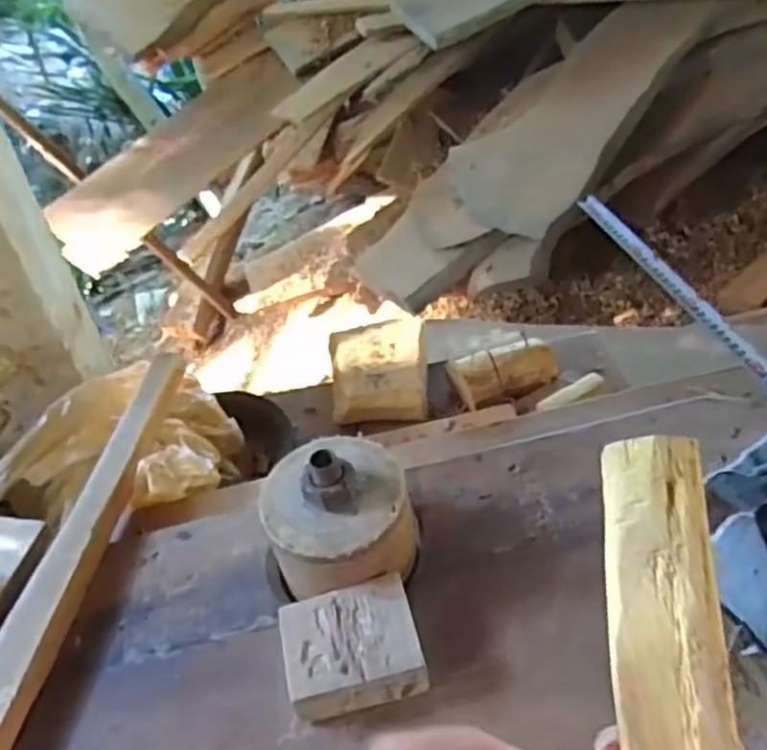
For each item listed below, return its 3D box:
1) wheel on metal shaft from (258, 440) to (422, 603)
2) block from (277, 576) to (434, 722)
[{"bbox_3d":[-0.030,0.095,0.498,0.103,0.091,0.103,-4,43,4],"label":"wheel on metal shaft"},{"bbox_3d":[-0.020,0.174,0.459,0.083,0.028,0.070,-15,44,-8],"label":"block"}]

